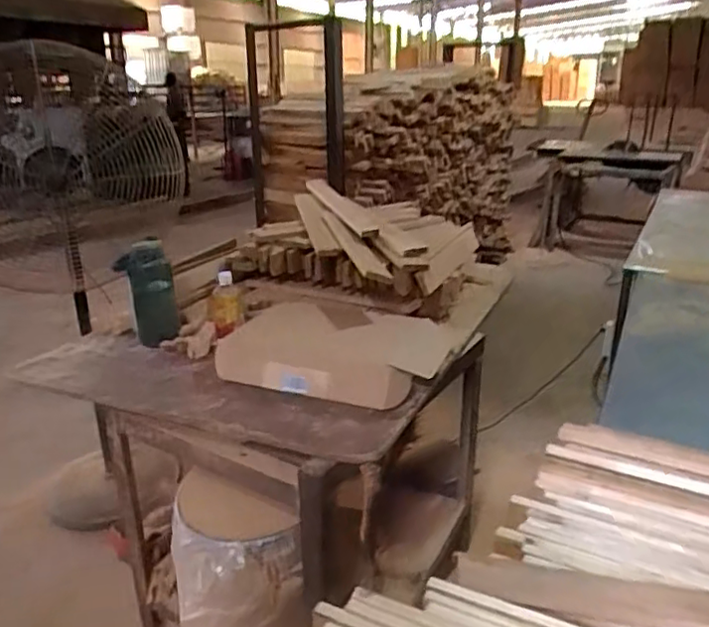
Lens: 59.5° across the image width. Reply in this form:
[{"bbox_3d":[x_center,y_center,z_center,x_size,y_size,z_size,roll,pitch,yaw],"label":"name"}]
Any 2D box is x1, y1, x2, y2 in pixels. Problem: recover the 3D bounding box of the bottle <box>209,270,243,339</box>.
[{"bbox_3d":[-0.303,-0.022,1.469,0.076,0.127,0.079,-3,21,-9],"label":"bottle"}]

